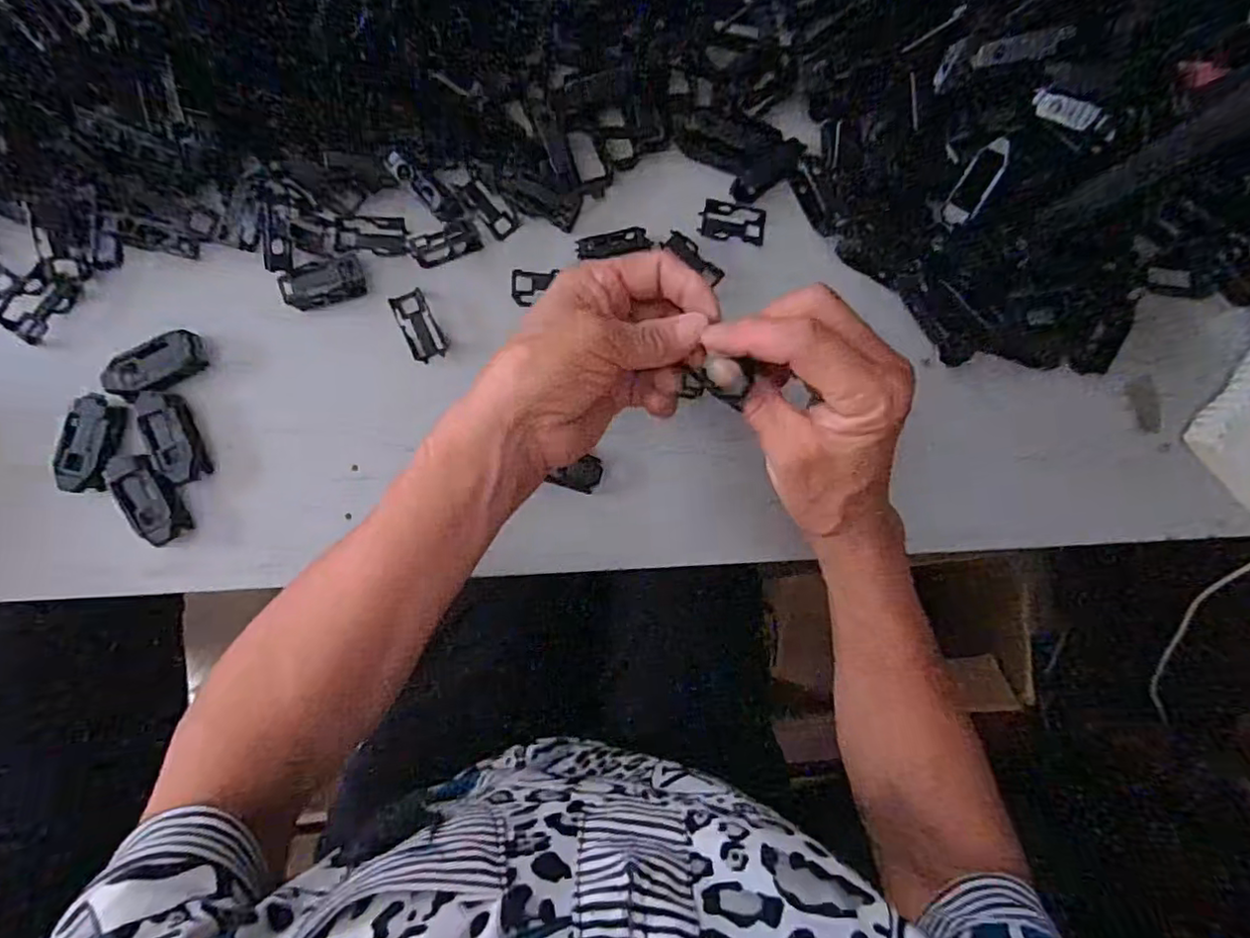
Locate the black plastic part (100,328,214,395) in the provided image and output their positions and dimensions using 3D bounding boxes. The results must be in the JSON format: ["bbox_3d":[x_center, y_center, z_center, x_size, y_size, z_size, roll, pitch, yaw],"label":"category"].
[{"bbox_3d":[-0.248,-0.055,0.328,0.050,0.009,0.023,-29,91,-9],"label":"black plastic part"}]

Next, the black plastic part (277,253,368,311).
[{"bbox_3d":[-0.167,-0.103,0.345,0.043,0.007,0.023,-21,90,-9],"label":"black plastic part"}]

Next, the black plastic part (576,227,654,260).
[{"bbox_3d":[-0.006,-0.131,0.362,0.041,0.009,0.013,-12,89,-9],"label":"black plastic part"}]

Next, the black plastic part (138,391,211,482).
[{"bbox_3d":[-0.237,-0.017,0.328,0.023,0.006,0.050,-24,91,-9],"label":"black plastic part"}]

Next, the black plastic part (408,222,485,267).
[{"bbox_3d":[-0.101,-0.129,0.354,0.039,0.007,0.016,-22,90,-9],"label":"black plastic part"}]

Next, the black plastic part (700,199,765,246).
[{"bbox_3d":[0.065,-0.149,0.376,0.040,0.005,0.023,5,86,-8],"label":"black plastic part"}]

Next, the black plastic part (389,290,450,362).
[{"bbox_3d":[-0.116,-0.081,0.352,0.020,0.011,0.040,-26,91,-9],"label":"black plastic part"}]

